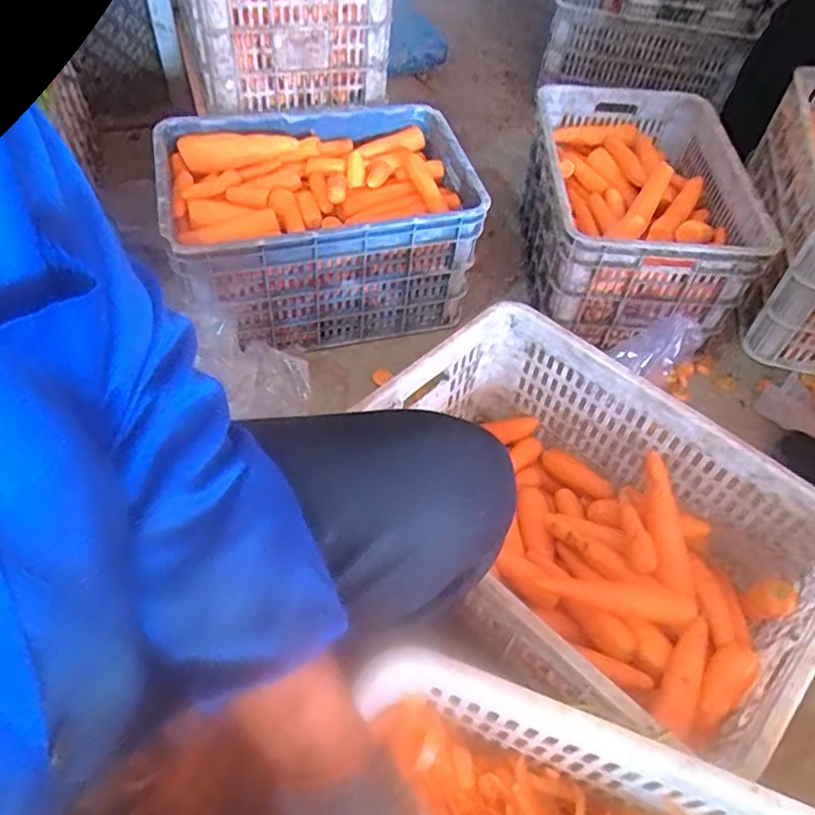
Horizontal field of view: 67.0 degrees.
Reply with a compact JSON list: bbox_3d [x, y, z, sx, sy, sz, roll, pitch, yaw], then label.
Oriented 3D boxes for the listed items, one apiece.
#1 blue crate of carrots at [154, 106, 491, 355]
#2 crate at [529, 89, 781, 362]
[{"bbox_3d":[-0.154,-0.337,1.155,0.526,0.257,0.358,-13,54,-13],"label":"blue crate of carrots"},{"bbox_3d":[0.438,-0.389,1.219,0.385,0.228,0.546,7,52,3],"label":"crate"}]

